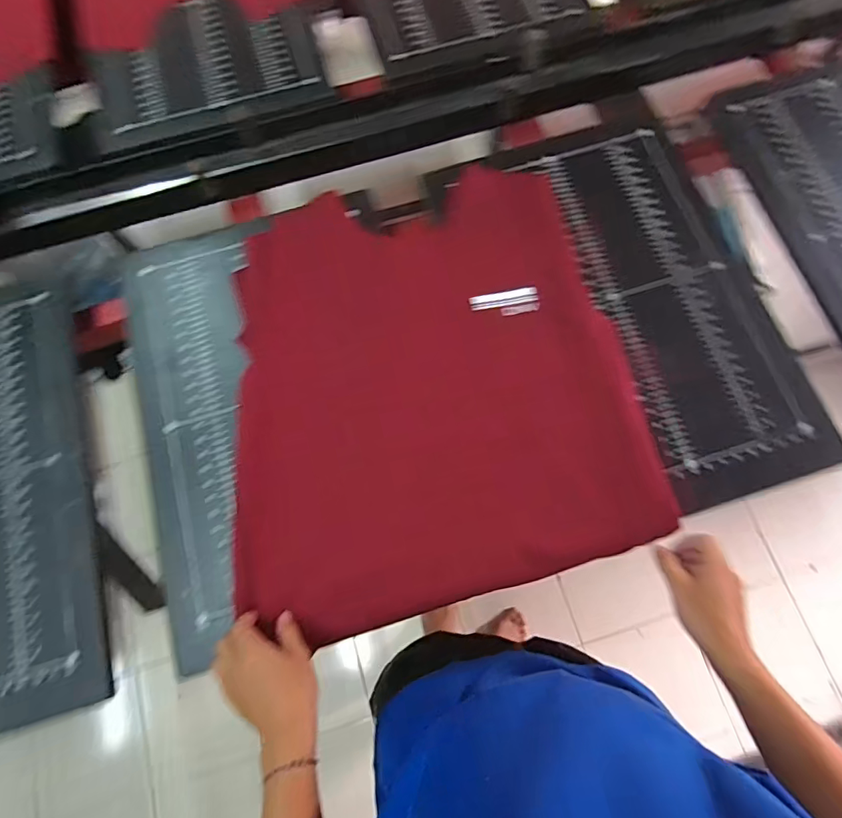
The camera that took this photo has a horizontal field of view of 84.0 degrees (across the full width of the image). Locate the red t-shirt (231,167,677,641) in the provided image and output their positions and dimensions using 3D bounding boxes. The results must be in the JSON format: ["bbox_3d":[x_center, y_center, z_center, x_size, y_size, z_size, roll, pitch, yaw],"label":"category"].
[{"bbox_3d":[0.008,-0.039,0.650,0.506,0.098,0.578,-12,73,-1],"label":"red t-shirt"}]

